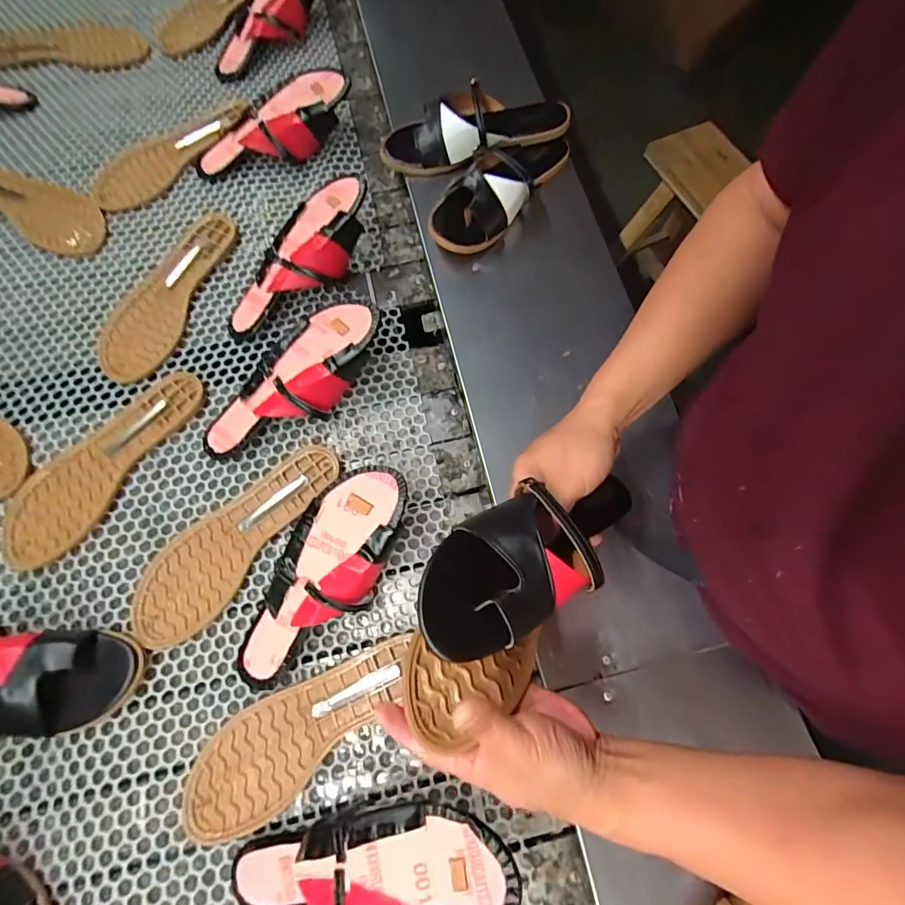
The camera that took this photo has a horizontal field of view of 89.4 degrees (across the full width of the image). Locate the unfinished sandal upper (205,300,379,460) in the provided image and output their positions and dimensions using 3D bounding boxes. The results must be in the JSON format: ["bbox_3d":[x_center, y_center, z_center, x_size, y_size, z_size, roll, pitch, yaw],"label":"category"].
[{"bbox_3d":[-0.181,-0.080,0.525,0.242,0.050,0.097,-39,77,2],"label":"unfinished sandal upper"}]

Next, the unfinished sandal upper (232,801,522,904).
[{"bbox_3d":[-0.067,0.352,0.379,0.240,0.044,0.102,-13,71,14],"label":"unfinished sandal upper"}]

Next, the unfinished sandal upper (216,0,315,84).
[{"bbox_3d":[-0.302,-0.690,0.728,0.083,0.061,0.241,35,86,9],"label":"unfinished sandal upper"}]

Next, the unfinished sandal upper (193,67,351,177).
[{"bbox_3d":[-0.254,-0.460,0.653,0.244,0.067,0.092,-23,73,7],"label":"unfinished sandal upper"}]

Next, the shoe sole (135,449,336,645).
[{"bbox_3d":[-0.235,0.088,0.495,0.080,0.016,0.255,38,74,10],"label":"shoe sole"}]

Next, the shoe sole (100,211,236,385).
[{"bbox_3d":[-0.365,-0.210,0.590,0.082,0.013,0.260,20,72,4],"label":"shoe sole"}]

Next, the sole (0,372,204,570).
[{"bbox_3d":[-0.394,0.007,0.517,0.086,0.013,0.255,31,73,8],"label":"sole"}]

